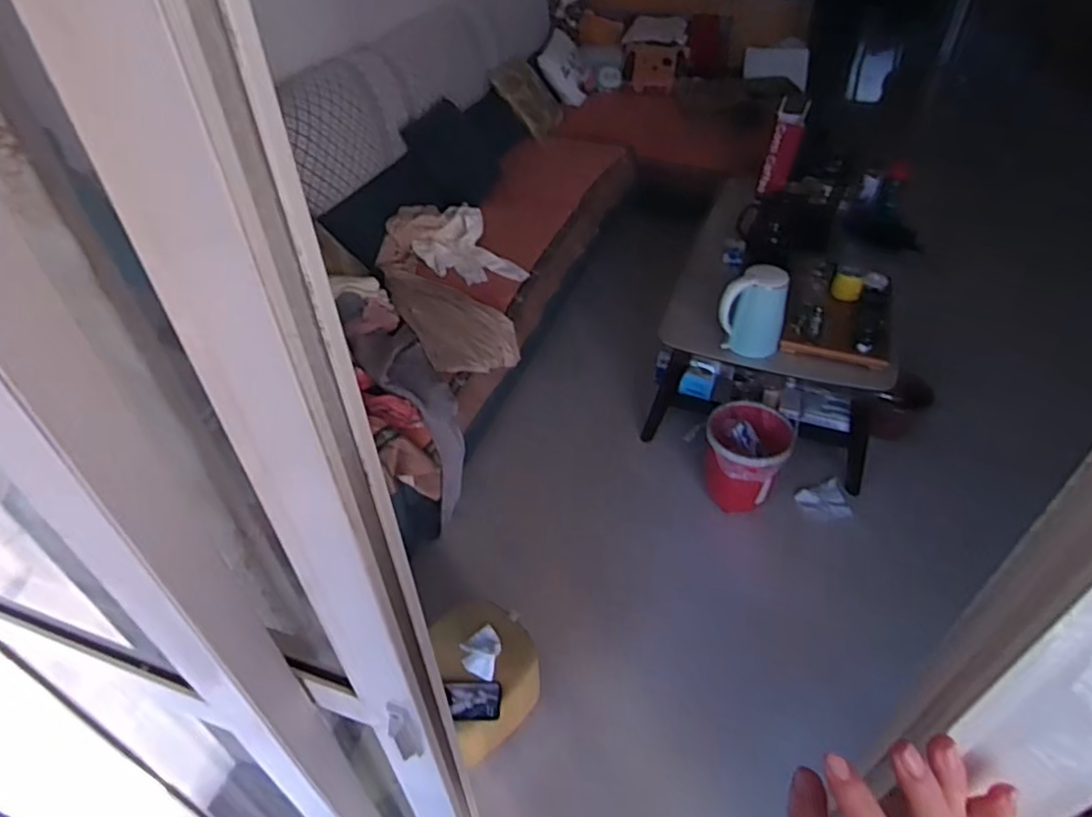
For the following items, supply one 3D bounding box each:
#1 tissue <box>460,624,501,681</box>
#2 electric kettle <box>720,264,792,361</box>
[{"bbox_3d":[-0.141,0.519,1.407,0.086,0.025,0.116,9,44,10],"label":"tissue"},{"bbox_3d":[0.597,-0.283,1.880,0.179,0.232,0.140,12,45,14],"label":"electric kettle"}]

